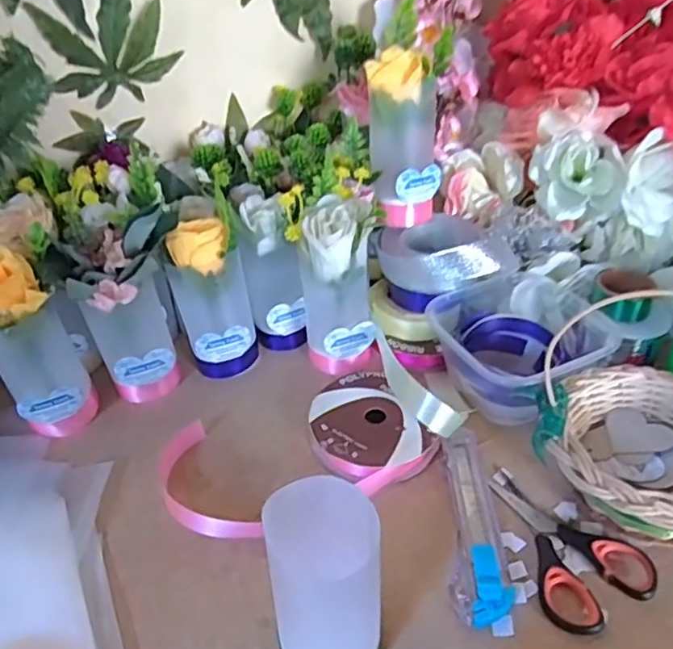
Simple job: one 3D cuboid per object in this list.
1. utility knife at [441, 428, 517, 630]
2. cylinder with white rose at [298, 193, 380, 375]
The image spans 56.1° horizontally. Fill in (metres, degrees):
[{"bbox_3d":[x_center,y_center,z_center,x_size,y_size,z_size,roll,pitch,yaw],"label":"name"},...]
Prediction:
[{"bbox_3d":[0.086,0.123,0.403,0.036,0.011,0.136,-1,37,0],"label":"utility knife"},{"bbox_3d":[0.002,-0.026,0.499,0.057,0.142,0.050,-3,37,-3],"label":"cylinder with white rose"}]

